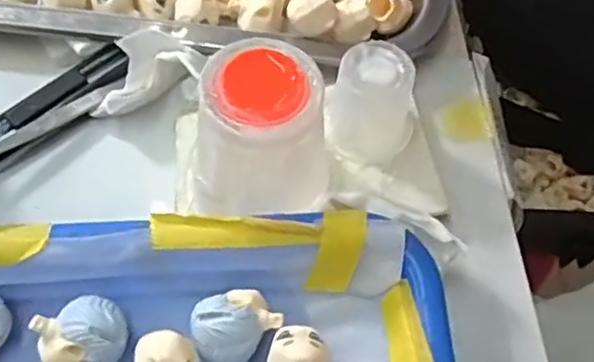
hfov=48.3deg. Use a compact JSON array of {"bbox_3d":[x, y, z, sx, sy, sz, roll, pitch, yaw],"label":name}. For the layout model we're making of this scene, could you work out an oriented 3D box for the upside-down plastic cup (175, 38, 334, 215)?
[{"bbox_3d":[-0.015,-0.014,0.231,0.048,0.062,0.042,3,62,-2],"label":"upside-down plastic cup"}]

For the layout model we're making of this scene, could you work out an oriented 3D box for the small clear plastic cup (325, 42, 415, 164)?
[{"bbox_3d":[0.031,-0.031,0.264,0.033,0.042,0.040,18,62,6],"label":"small clear plastic cup"}]

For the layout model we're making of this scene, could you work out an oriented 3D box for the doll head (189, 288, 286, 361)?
[{"bbox_3d":[-0.021,0.049,0.224,0.027,0.022,0.023,-33,68,-19],"label":"doll head"}]

